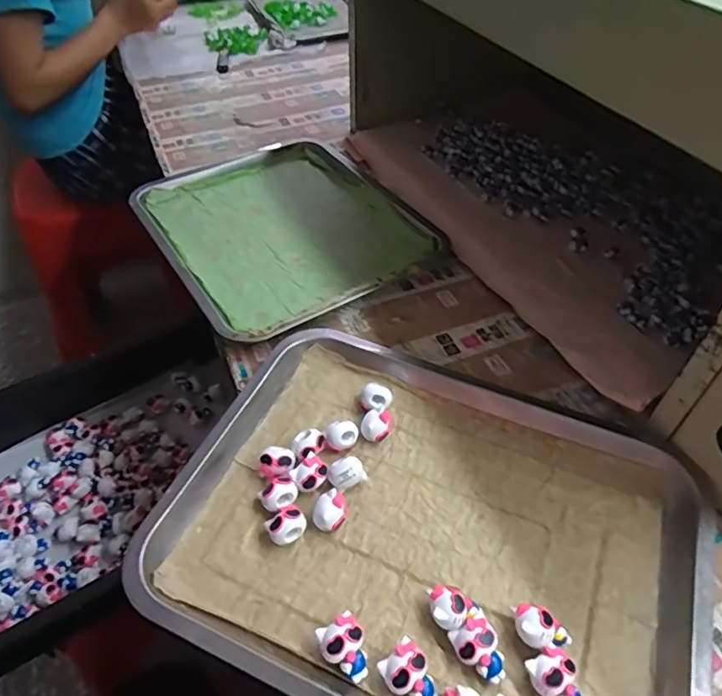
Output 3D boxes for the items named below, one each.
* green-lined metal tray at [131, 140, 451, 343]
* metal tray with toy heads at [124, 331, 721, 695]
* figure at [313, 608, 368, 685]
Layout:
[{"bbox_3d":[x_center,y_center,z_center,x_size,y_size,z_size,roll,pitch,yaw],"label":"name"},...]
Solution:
[{"bbox_3d":[-0.093,-0.141,0.623,0.254,0.033,0.322,-27,53,-21],"label":"green-lined metal tray"},{"bbox_3d":[0.052,0.121,0.385,0.344,0.035,0.262,17,51,17],"label":"metal tray with toy heads"},{"bbox_3d":[-0.008,0.176,0.324,0.025,0.022,0.034,-28,53,-22],"label":"figure"}]

